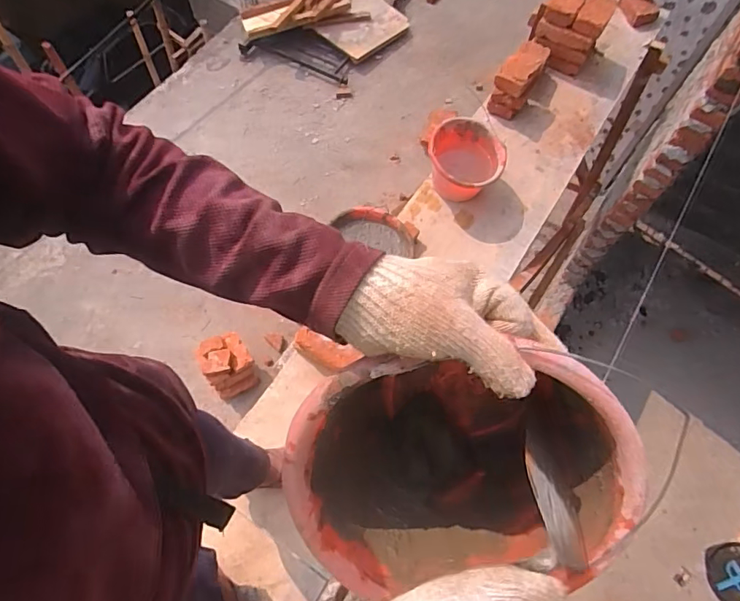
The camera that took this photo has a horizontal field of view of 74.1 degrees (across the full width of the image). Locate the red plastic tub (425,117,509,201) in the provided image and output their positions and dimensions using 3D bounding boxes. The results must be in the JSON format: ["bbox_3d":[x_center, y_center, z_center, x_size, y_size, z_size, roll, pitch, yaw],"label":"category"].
[{"bbox_3d":[0.289,-0.419,1.522,0.227,0.145,0.238,9,65,3],"label":"red plastic tub"}]

